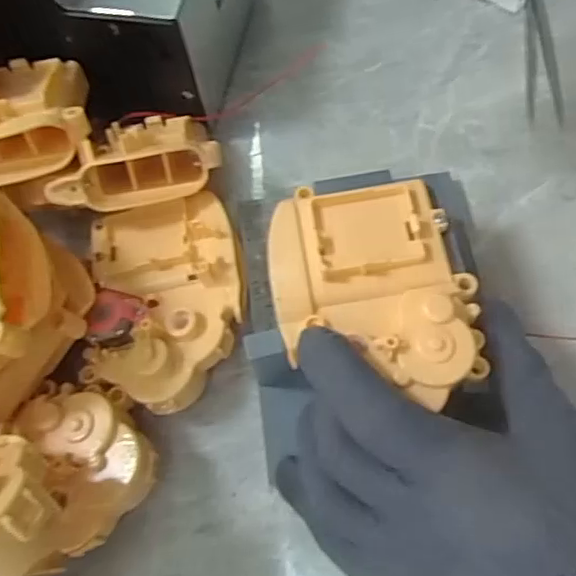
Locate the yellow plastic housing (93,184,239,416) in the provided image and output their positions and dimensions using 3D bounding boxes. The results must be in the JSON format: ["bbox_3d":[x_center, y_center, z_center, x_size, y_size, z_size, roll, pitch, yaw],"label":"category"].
[{"bbox_3d":[-0.054,0.002,0.259,0.065,0.020,0.097,-10,67,0],"label":"yellow plastic housing"}]

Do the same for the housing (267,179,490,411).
[{"bbox_3d":[0.032,-0.002,0.222,0.074,0.016,0.088,-3,67,-2],"label":"housing"}]

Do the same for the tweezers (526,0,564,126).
[{"bbox_3d":[0.144,-0.145,0.332,0.018,0.014,0.117,3,68,5],"label":"tweezers"}]

